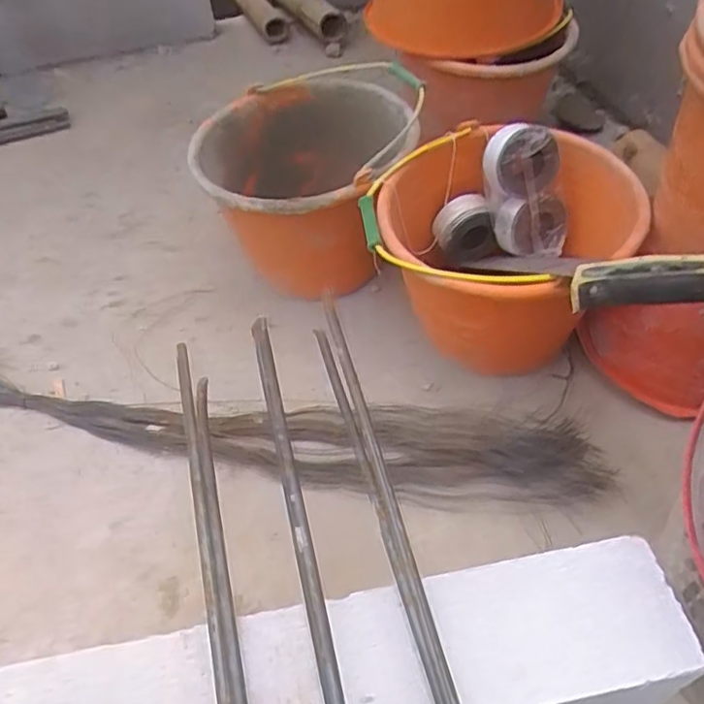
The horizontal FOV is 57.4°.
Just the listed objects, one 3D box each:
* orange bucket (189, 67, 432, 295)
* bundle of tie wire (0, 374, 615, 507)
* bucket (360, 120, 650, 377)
[{"bbox_3d":[-0.052,-0.223,0.952,0.308,0.249,0.300,-2,49,2],"label":"orange bucket"},{"bbox_3d":[-0.148,0.092,0.822,0.885,0.026,0.114,6,50,9],"label":"bundle of tie wire"},{"bbox_3d":[0.168,-0.106,0.805,0.268,0.243,0.268,-2,49,2],"label":"bucket"}]

